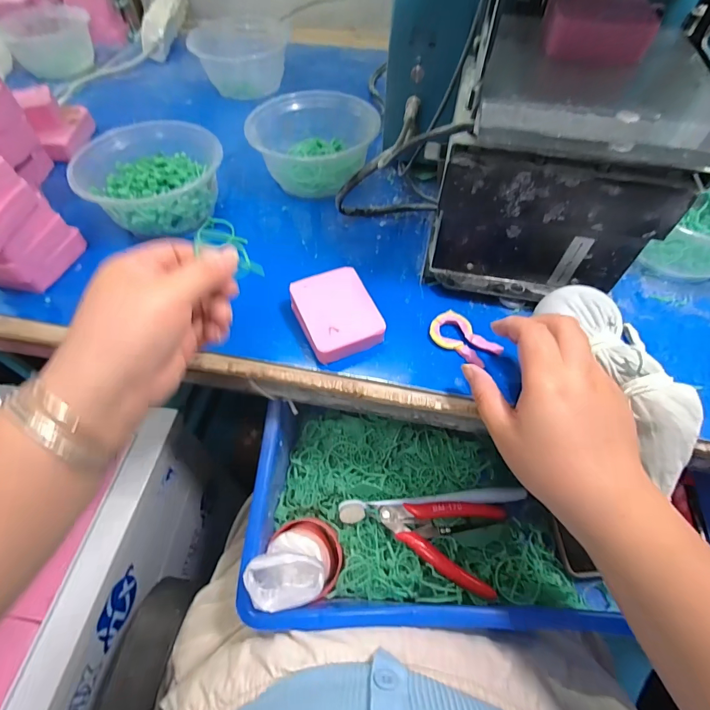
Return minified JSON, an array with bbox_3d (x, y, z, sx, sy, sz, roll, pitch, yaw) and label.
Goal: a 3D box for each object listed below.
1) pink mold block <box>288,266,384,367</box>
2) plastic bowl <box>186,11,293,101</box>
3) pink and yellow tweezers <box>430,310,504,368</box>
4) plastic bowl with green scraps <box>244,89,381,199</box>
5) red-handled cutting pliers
[{"bbox_3d":[-0.016,-0.032,0.320,0.061,0.026,0.075,-23,60,-14],"label":"pink mold block"},{"bbox_3d":[-0.155,-0.430,0.556,0.115,0.070,0.106,6,58,4],"label":"plastic bowl"},{"bbox_3d":[0.087,-0.013,0.317,0.037,0.009,0.054,-28,62,-17],"label":"pink and yellow tweezers"},{"bbox_3d":[-0.041,-0.237,0.427,0.123,0.059,0.113,0,58,0],"label":"plastic bowl with green scraps"},{"bbox_3d":[0.073,0.160,0.361,0.119,0.015,0.073,19,59,11],"label":"red-handled cutting pliers"}]

